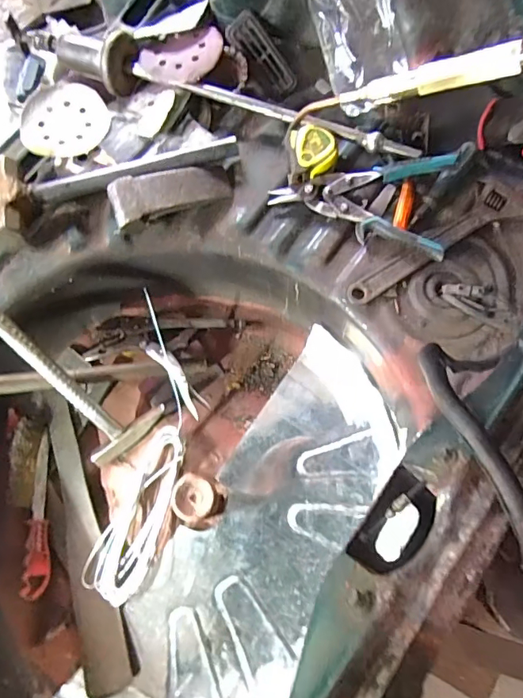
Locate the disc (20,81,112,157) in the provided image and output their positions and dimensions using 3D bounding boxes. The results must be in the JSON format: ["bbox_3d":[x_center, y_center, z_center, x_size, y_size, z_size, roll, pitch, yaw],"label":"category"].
[{"bbox_3d":[-0.273,-0.314,0.662,0.121,0.009,0.120,0,74,0],"label":"disc"}]

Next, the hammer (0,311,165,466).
[{"bbox_3d":[-0.254,0.034,0.610,0.110,0.030,0.272,-44,119,-11],"label":"hammer"}]

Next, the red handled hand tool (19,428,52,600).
[{"bbox_3d":[-0.300,0.219,0.651,0.029,0.044,0.210,-6,74,-1],"label":"red handled hand tool"}]

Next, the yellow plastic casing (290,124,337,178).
[{"bbox_3d":[0.068,-0.257,0.622,0.053,0.022,0.064,-8,74,-2],"label":"yellow plastic casing"}]

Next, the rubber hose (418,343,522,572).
[{"bbox_3d":[0.142,0.065,0.311,0.033,0.048,0.151,-10,74,-2],"label":"rubber hose"}]

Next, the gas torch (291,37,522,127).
[{"bbox_3d":[0.178,-0.299,0.513,0.349,0.053,0.053,8,70,41],"label":"gas torch"}]

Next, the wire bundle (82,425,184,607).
[{"bbox_3d":[-0.155,0.217,0.634,0.077,0.029,0.221,26,76,7],"label":"wire bundle"}]

